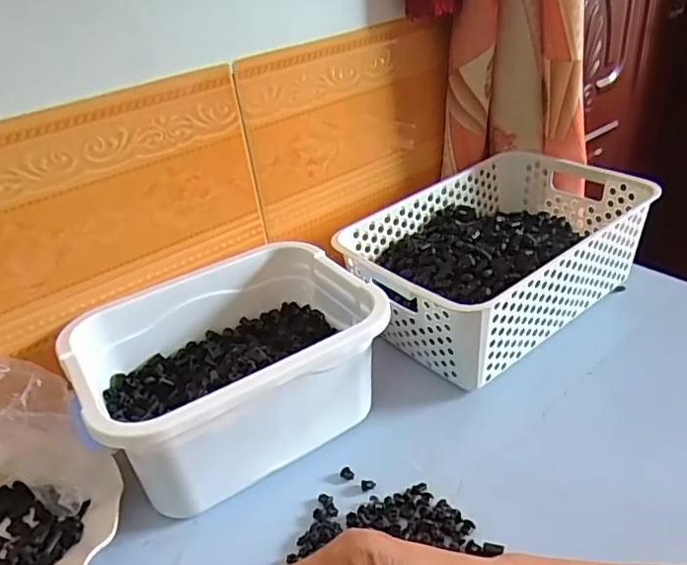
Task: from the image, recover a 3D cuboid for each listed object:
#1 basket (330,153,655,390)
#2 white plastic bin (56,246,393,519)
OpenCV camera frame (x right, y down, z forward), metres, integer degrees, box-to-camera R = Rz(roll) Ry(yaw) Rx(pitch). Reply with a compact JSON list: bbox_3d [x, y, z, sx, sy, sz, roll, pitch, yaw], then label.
[{"bbox_3d":[0.165,-0.025,0.638,0.304,0.117,0.202,-26,37,-28],"label":"basket"},{"bbox_3d":[-0.098,0.077,0.523,0.248,0.114,0.189,-24,36,-25],"label":"white plastic bin"}]

